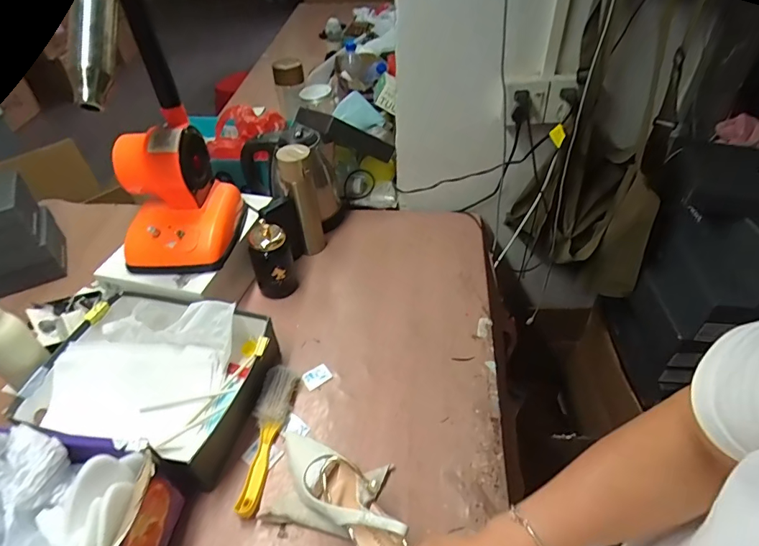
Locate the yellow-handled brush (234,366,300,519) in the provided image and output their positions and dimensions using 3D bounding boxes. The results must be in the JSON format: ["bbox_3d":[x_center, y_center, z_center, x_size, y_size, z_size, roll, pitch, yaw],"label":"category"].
[{"bbox_3d":[-0.174,0.242,0.675,0.054,0.032,0.226,6,45,9],"label":"yellow-handled brush"}]

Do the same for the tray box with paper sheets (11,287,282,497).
[{"bbox_3d":[-0.352,0.167,0.715,0.321,0.098,0.257,11,46,13],"label":"tray box with paper sheets"}]

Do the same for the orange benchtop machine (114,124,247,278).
[{"bbox_3d":[-0.366,-0.135,0.793,0.178,0.193,0.193,-2,44,0],"label":"orange benchtop machine"}]

